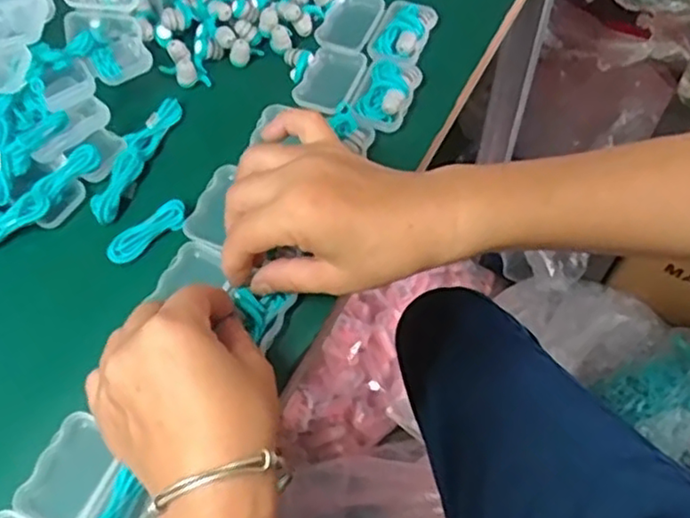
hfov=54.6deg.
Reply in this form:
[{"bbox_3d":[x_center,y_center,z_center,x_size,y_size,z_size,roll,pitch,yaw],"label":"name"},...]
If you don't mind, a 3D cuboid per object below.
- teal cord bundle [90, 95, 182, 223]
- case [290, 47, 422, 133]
[{"bbox_3d":[-0.135,-0.066,0.431,0.021,0.015,0.097,17,64,12],"label":"teal cord bundle"},{"bbox_3d":[0.008,-0.118,0.444,0.075,0.018,0.057,18,64,12],"label":"case"}]

